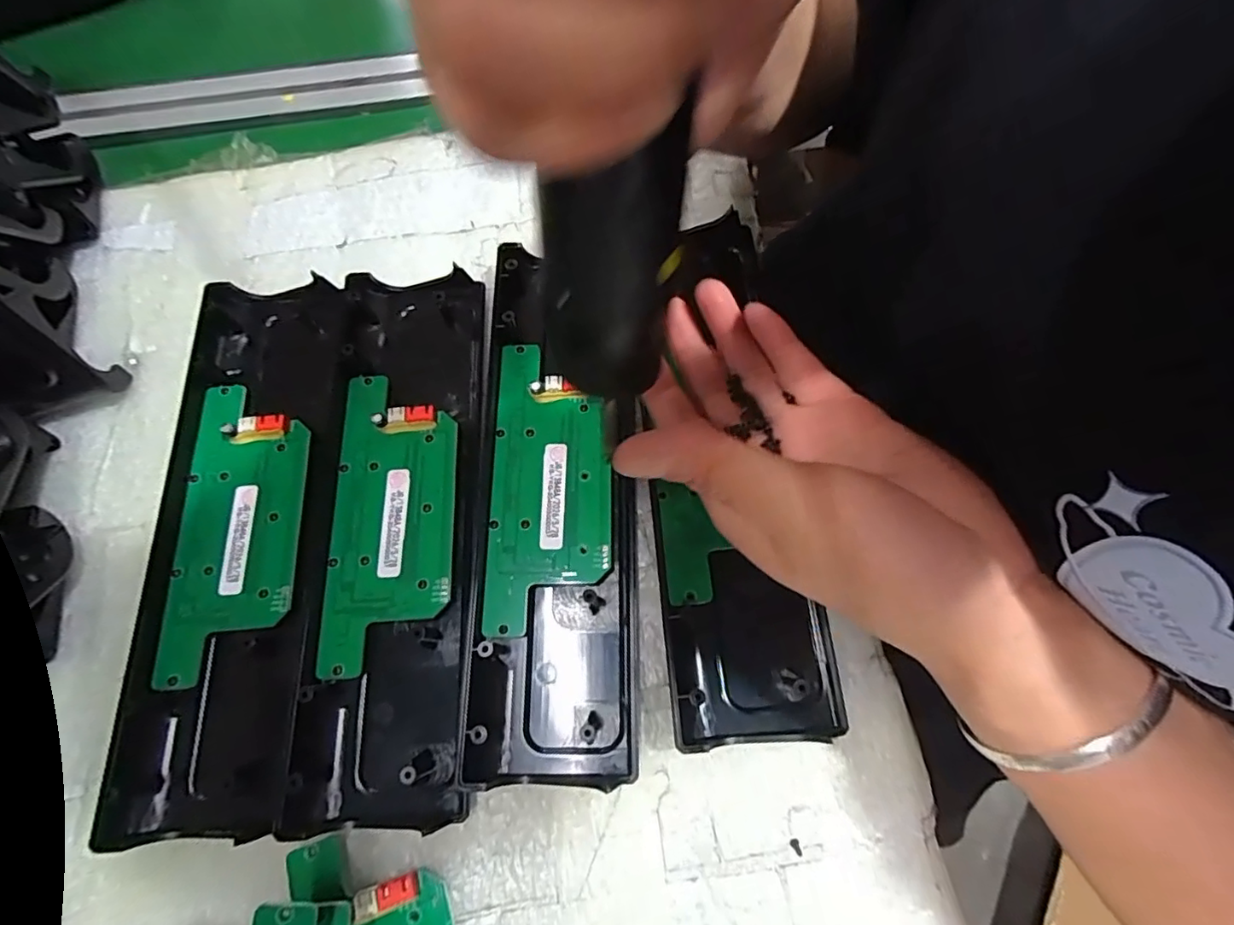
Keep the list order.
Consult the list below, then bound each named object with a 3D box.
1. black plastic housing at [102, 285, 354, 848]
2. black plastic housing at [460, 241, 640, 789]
[{"bbox_3d":[-0.171,0.026,0.253,0.072,0.013,0.245,-3,70,-1],"label":"black plastic housing"},{"bbox_3d":[-0.028,0.015,0.248,0.073,0.035,0.223,-1,71,2],"label":"black plastic housing"}]

